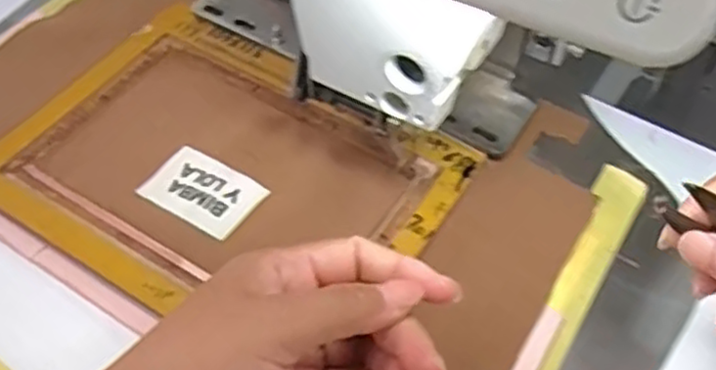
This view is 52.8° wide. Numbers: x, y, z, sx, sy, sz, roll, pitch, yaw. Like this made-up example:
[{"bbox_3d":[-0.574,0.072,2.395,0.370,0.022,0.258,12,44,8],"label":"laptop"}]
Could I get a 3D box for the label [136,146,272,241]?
[{"bbox_3d":[-0.081,0.003,0.379,0.056,0.005,0.038,27,59,17],"label":"label"}]

